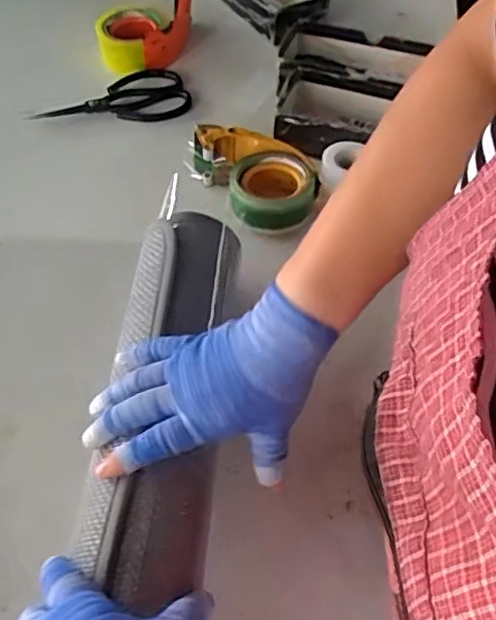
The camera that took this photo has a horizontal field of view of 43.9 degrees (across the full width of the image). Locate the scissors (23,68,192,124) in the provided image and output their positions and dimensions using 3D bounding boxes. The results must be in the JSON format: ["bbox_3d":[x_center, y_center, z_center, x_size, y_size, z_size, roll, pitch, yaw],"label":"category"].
[{"bbox_3d":[-0.188,-0.284,0.840,0.213,0.017,0.103,-12,55,-10],"label":"scissors"}]

